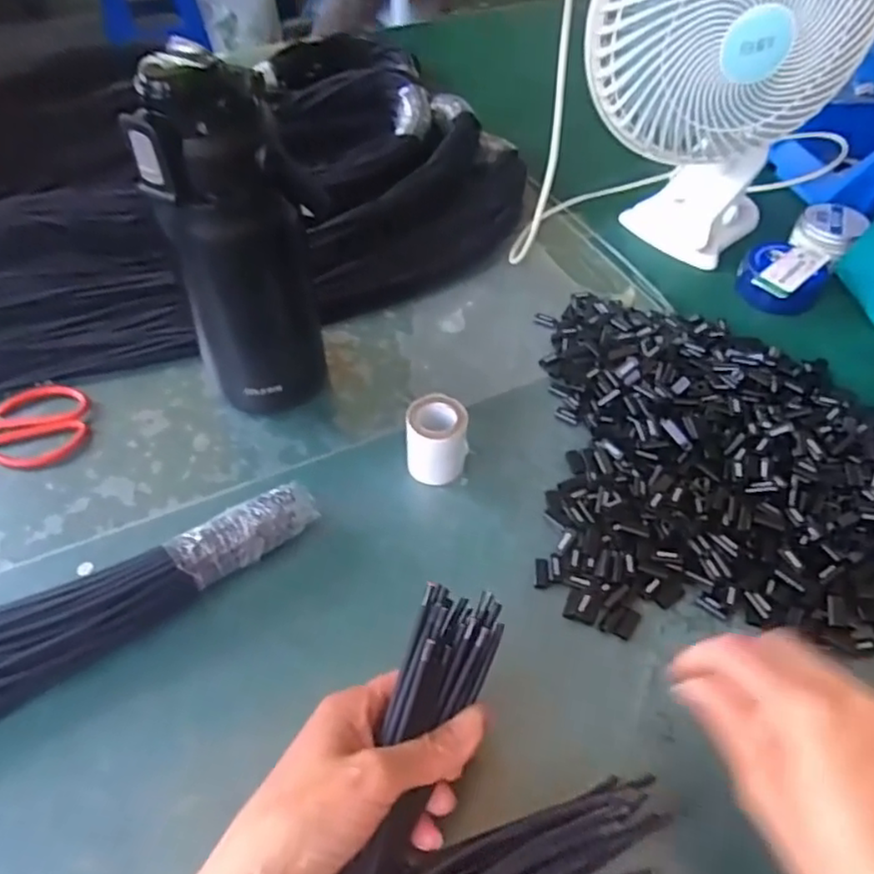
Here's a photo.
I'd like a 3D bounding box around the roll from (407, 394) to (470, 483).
[{"bbox_3d":[0.000,0.003,0.470,0.041,0.053,0.042,0,49,0],"label":"roll"}]

